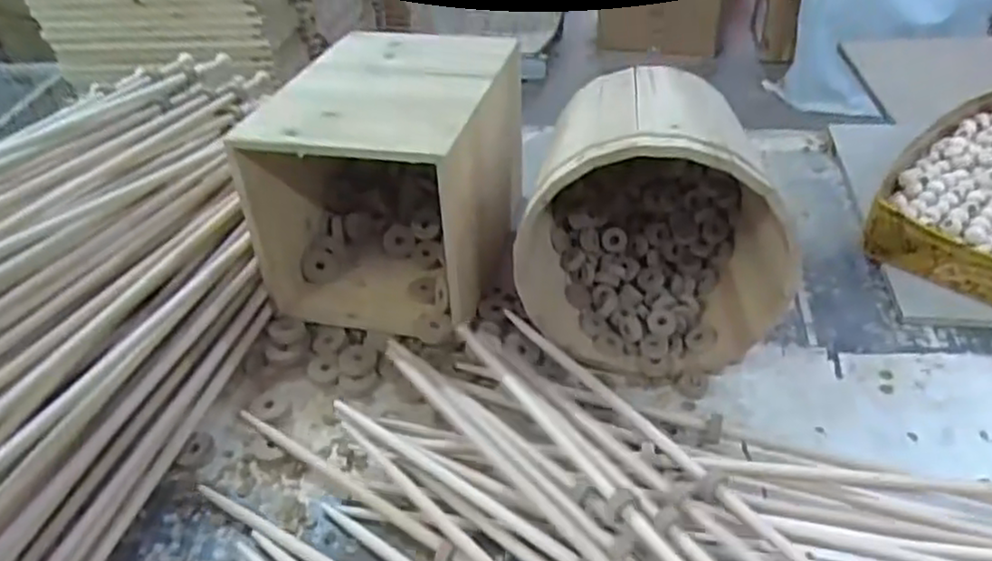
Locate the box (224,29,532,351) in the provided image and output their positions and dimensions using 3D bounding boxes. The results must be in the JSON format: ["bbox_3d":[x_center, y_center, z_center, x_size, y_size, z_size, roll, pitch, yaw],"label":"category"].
[{"bbox_3d":[-0.105,-0.114,0.743,0.216,0.201,0.274,7,41,15],"label":"box"}]

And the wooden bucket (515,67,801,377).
[{"bbox_3d":[0.153,-0.065,0.670,0.221,0.227,0.232,6,41,14],"label":"wooden bucket"}]

